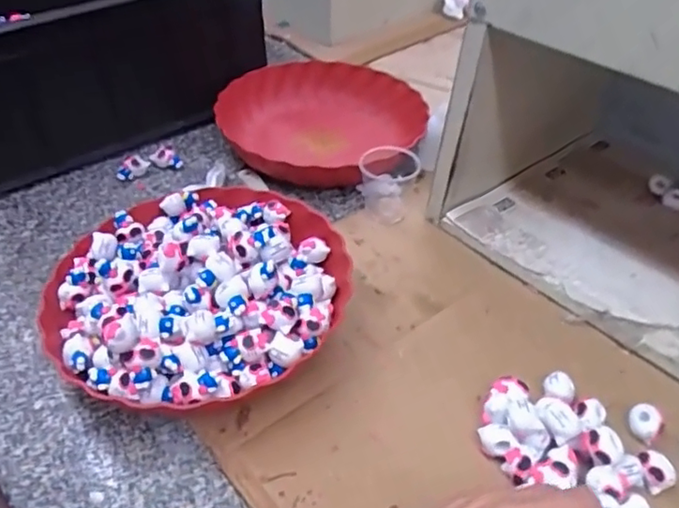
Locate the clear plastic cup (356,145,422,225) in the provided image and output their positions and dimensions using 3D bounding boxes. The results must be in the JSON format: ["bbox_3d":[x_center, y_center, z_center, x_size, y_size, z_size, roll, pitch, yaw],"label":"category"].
[{"bbox_3d":[0.049,-0.072,0.606,0.058,0.062,0.050,3,43,2],"label":"clear plastic cup"}]

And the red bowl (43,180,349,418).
[{"bbox_3d":[-0.117,0.022,0.493,0.236,0.069,0.224,1,43,0],"label":"red bowl"}]

